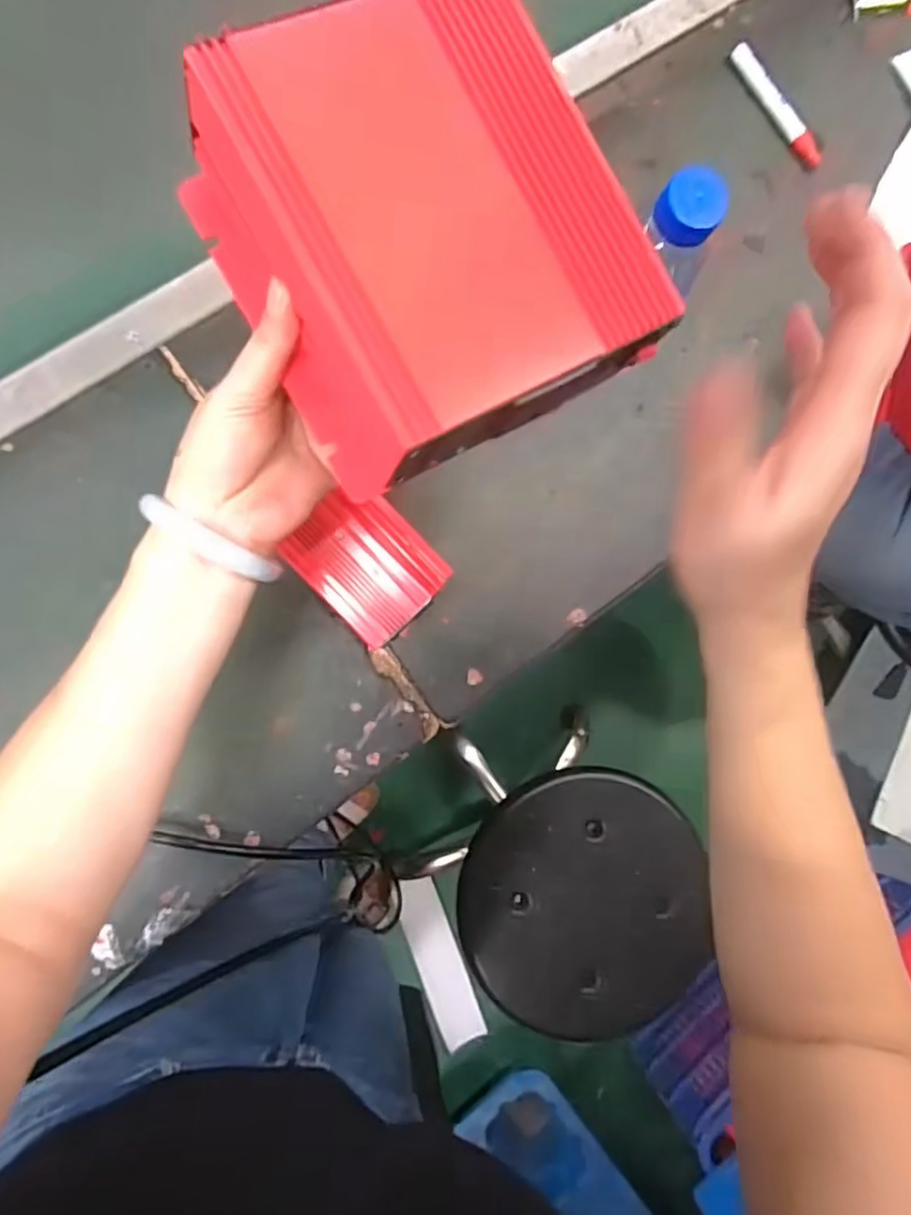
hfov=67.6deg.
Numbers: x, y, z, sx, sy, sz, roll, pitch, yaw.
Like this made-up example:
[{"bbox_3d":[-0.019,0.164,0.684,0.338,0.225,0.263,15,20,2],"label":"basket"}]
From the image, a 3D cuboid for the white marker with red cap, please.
[{"bbox_3d":[0.305,-0.475,0.646,0.021,0.016,0.130,-42,94,-9],"label":"white marker with red cap"}]

